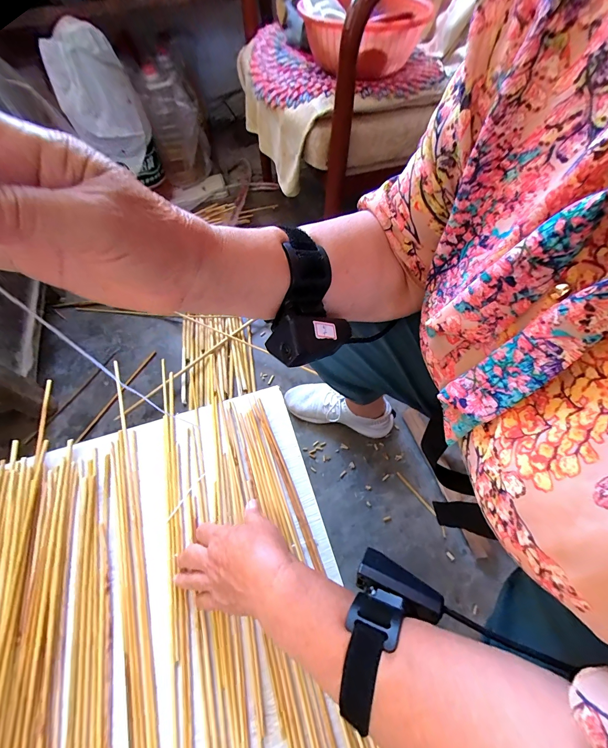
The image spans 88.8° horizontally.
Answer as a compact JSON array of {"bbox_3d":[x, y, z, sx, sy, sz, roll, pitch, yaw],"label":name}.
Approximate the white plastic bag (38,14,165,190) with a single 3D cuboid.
[{"bbox_3d":[-0.561,-0.730,0.906,0.194,0.383,0.171,-22,64,-12],"label":"white plastic bag"}]

